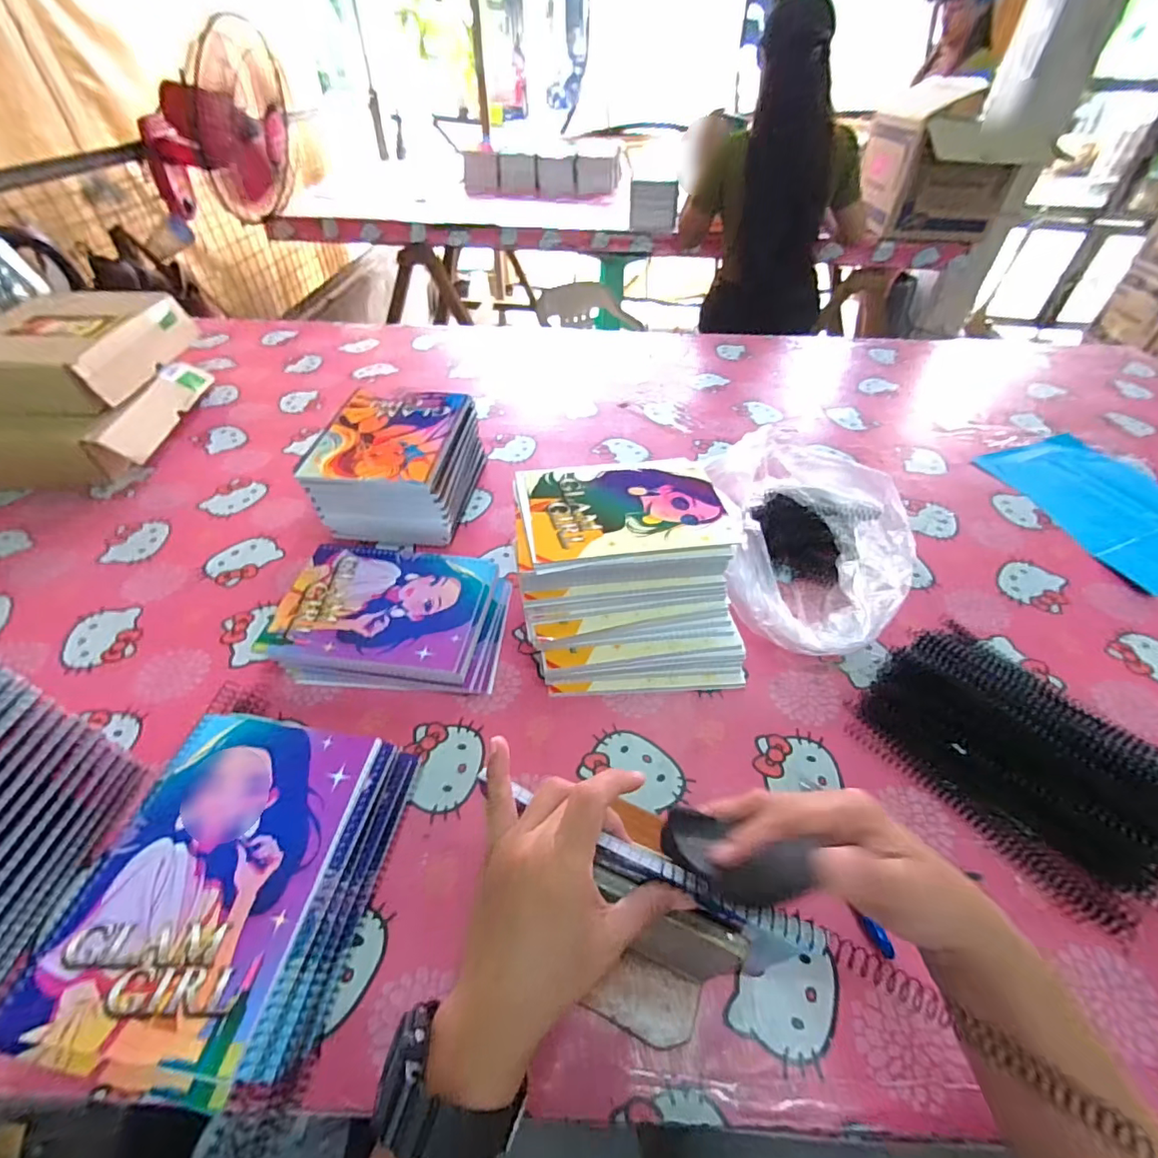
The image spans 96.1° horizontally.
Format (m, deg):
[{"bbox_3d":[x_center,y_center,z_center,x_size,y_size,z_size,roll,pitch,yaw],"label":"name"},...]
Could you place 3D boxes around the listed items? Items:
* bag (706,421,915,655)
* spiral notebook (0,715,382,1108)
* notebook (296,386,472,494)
[{"bbox_3d":[0.260,-0.043,0.610,0.193,0.095,0.310,1,47,0],"label":"bag"},{"bbox_3d":[-0.245,0.197,0.352,0.149,0.017,0.213,7,48,6],"label":"spiral notebook"},{"bbox_3d":[-0.224,-0.176,0.625,0.149,0.017,0.194,5,47,4],"label":"notebook"}]

